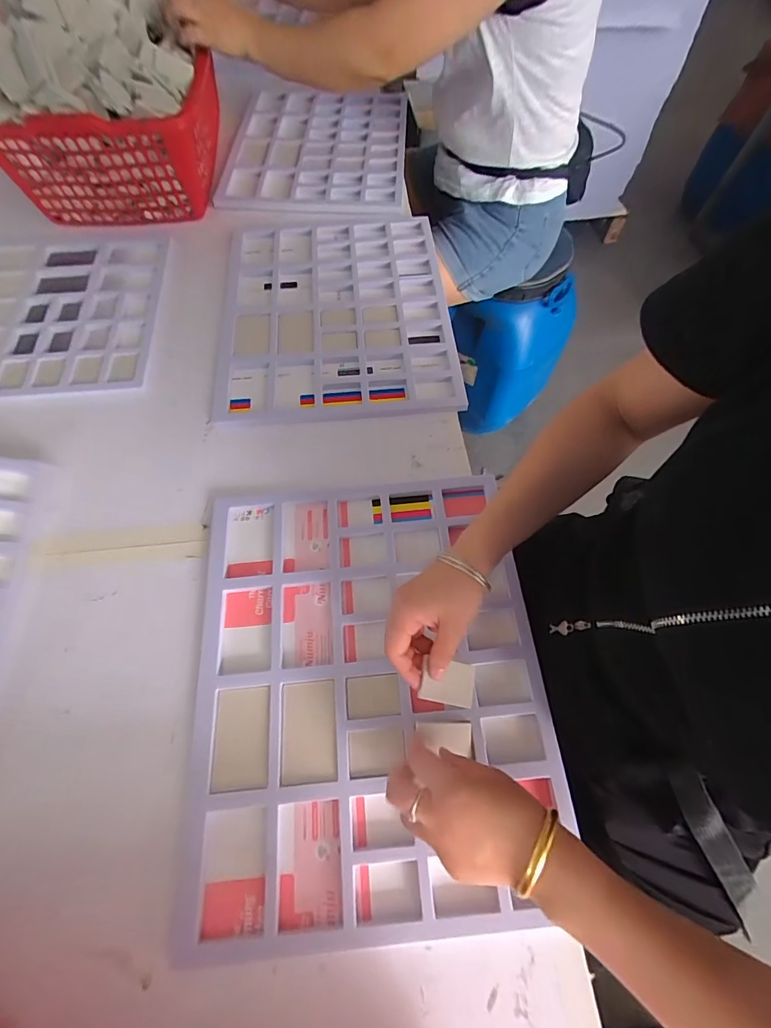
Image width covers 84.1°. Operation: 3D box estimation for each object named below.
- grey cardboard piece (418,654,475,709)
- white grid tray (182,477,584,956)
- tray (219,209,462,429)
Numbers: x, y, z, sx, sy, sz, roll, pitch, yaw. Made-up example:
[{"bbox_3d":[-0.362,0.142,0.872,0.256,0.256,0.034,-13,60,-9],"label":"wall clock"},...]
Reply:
[{"bbox_3d":[0.059,0.158,0.402,0.053,0.004,0.038,16,69,-12],"label":"grey cardboard piece"},{"bbox_3d":[-0.022,0.161,0.446,0.350,0.028,0.418,-4,66,-2],"label":"white grid tray"},{"bbox_3d":[-0.083,-0.320,0.669,0.349,0.023,0.422,-4,66,-2],"label":"tray"}]

